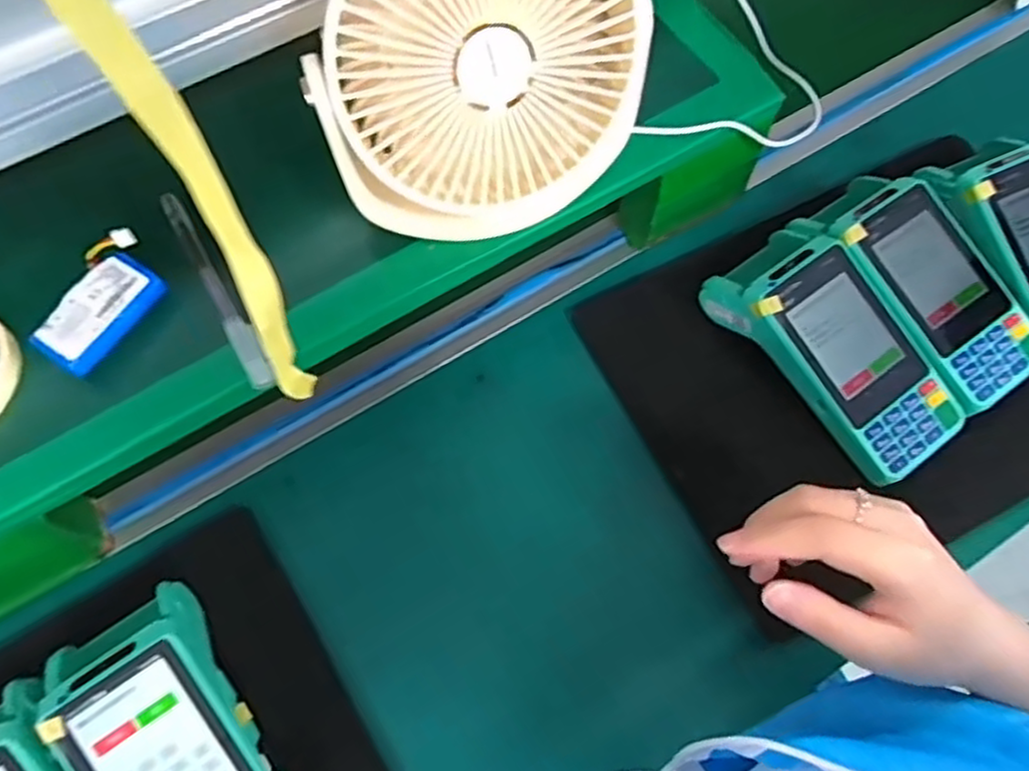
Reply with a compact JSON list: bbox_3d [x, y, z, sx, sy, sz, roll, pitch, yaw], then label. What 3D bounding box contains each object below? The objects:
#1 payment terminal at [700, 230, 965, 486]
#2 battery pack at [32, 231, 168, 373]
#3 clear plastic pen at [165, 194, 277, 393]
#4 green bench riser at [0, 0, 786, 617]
[{"bbox_3d":[0.211,-0.029,0.459,0.077,0.045,0.171,-35,71,-14],"label":"payment terminal"},{"bbox_3d":[-0.228,-0.047,0.390,0.042,0.015,0.077,29,69,12],"label":"battery pack"},{"bbox_3d":[-0.170,-0.057,0.401,0.014,0.009,0.144,-29,69,-12],"label":"clear plastic pen"},{"bbox_3d":[-0.130,-0.086,0.470,0.596,0.119,0.191,-28,69,-12],"label":"green bench riser"}]

